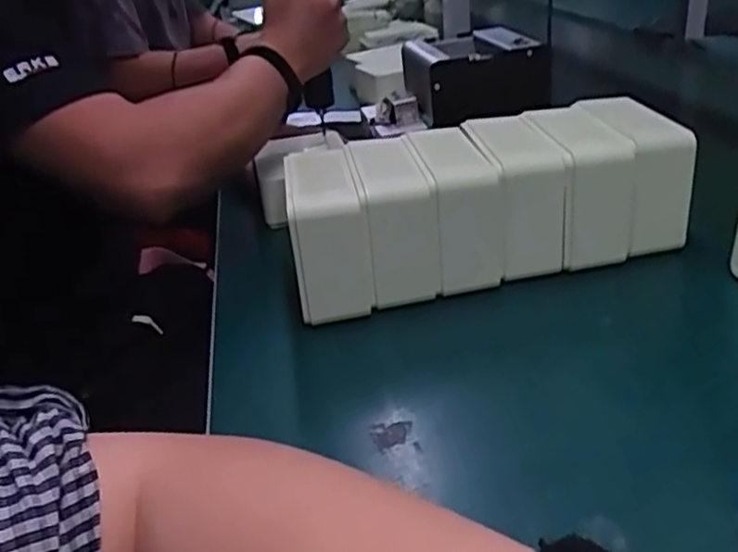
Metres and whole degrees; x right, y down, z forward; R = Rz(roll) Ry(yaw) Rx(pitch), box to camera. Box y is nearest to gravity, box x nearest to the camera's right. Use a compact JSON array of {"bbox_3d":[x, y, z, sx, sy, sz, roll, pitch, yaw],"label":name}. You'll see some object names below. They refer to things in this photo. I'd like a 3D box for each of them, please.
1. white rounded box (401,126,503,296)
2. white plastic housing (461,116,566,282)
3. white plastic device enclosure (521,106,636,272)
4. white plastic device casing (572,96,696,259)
[{"bbox_3d":[0.069,-0.064,0.610,0.058,0.101,0.129,-9,27,-5],"label":"white rounded box"},{"bbox_3d":[0.121,-0.067,0.619,0.055,0.107,0.130,-7,27,-3],"label":"white plastic housing"},{"bbox_3d":[0.178,-0.076,0.623,0.055,0.117,0.127,-6,27,0],"label":"white plastic device enclosure"},{"bbox_3d":[0.225,-0.087,0.623,0.055,0.113,0.124,-8,27,-5],"label":"white plastic device casing"}]

